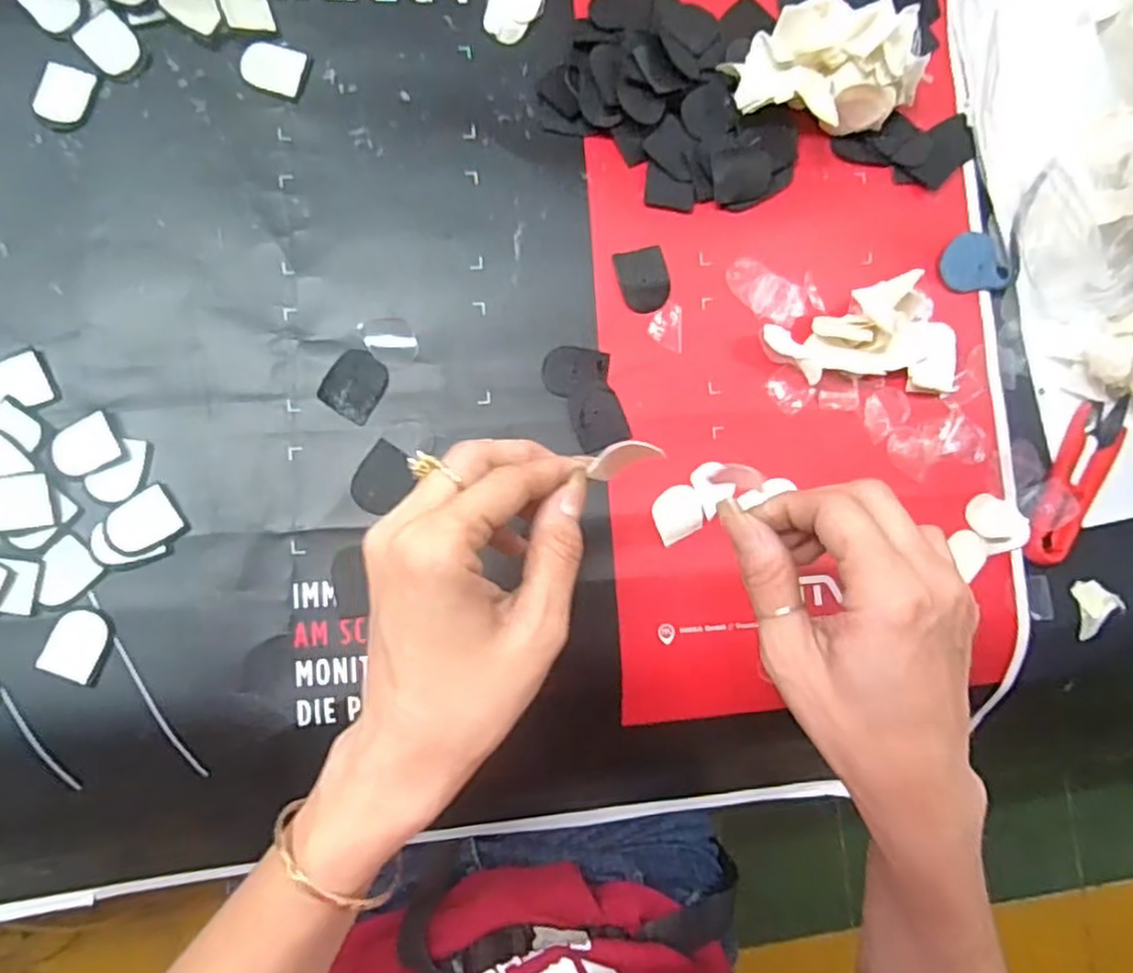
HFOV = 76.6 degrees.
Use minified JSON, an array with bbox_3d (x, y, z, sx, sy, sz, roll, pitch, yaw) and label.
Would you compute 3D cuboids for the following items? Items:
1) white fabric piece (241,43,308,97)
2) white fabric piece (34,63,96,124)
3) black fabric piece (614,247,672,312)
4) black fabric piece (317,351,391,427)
[{"bbox_3d":[-0.152,-0.217,0.371,0.030,0.004,0.025,10,84,-7],"label":"white fabric piece"},{"bbox_3d":[-0.251,-0.196,0.357,0.024,0.004,0.030,14,84,-6],"label":"white fabric piece"},{"bbox_3d":[0.042,-0.110,0.379,0.027,0.004,0.032,-15,88,-8],"label":"black fabric piece"},{"bbox_3d":[-0.105,-0.051,0.358,0.027,0.004,0.033,30,82,-4],"label":"black fabric piece"}]

